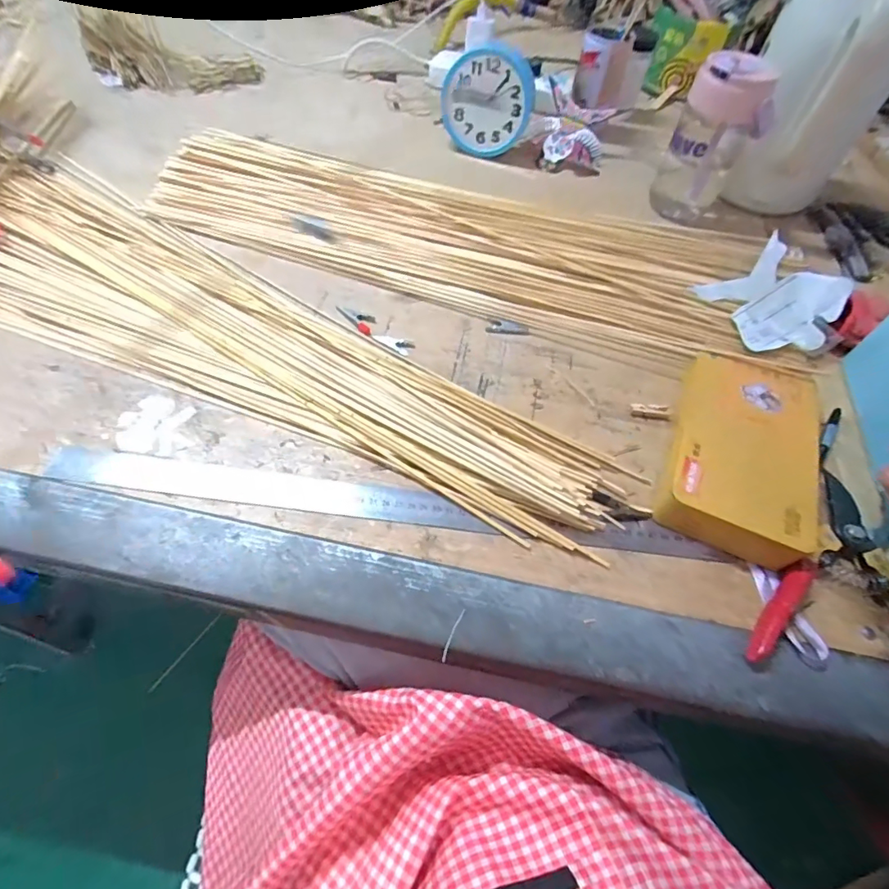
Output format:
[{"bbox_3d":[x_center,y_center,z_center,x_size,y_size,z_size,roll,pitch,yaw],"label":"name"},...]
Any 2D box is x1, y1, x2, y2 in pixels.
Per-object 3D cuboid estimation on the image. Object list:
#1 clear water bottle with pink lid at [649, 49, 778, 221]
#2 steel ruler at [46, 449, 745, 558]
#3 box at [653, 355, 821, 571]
[{"bbox_3d":[0.316,-0.353,0.590,0.079,0.166,0.084,-34,66,-23],"label":"clear water bottle with pink lid"},{"bbox_3d":[-0.045,0.045,0.389,0.507,0.006,0.033,7,55,0],"label":"steel ruler"},{"bbox_3d":[0.249,0.003,0.417,0.111,0.039,0.180,24,59,10],"label":"box"}]

